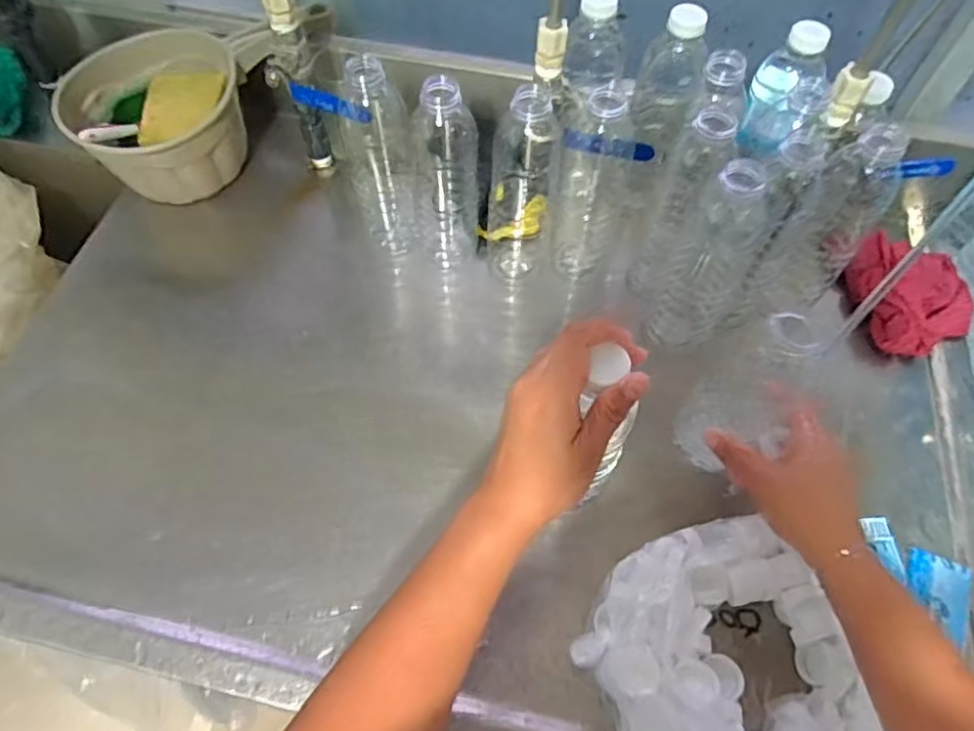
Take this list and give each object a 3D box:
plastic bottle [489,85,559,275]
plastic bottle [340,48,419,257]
[{"bbox_3d":[0.033,-0.158,0.584,0.061,0.206,0.058,7,60,3],"label":"plastic bottle"},{"bbox_3d":[-0.101,-0.205,0.601,0.056,0.208,0.075,-5,60,-4],"label":"plastic bottle"}]

